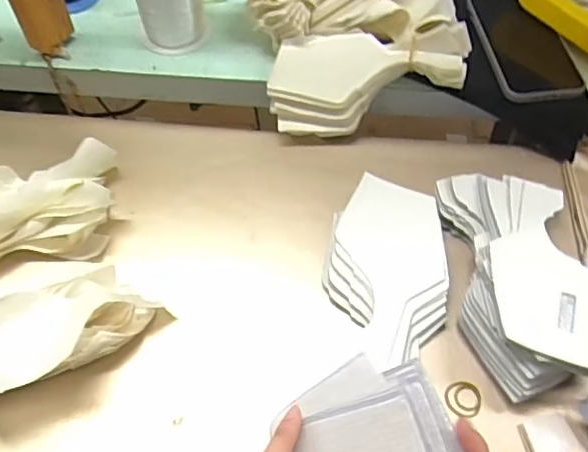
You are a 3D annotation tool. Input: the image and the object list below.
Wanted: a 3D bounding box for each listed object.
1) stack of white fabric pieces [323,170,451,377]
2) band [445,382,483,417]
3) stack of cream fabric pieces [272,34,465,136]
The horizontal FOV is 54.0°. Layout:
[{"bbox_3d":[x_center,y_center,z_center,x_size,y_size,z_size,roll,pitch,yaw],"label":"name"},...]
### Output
[{"bbox_3d":[0.079,0.035,0.494,0.098,0.021,0.169,2,56,2],"label":"stack of white fabric pieces"},{"bbox_3d":[0.131,0.134,0.445,0.028,0.005,0.029,0,56,0],"label":"band"},{"bbox_3d":[0.067,-0.149,0.588,0.183,0.056,0.090,-8,56,-5],"label":"stack of cream fabric pieces"}]

